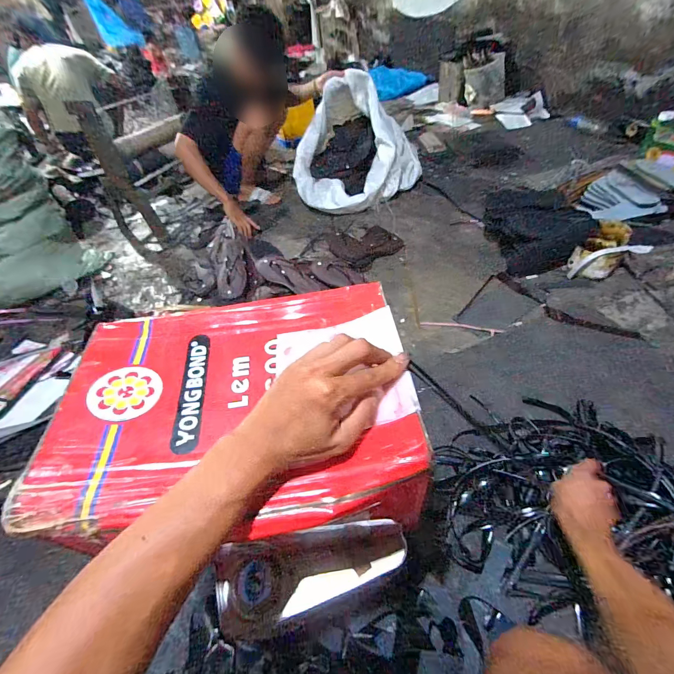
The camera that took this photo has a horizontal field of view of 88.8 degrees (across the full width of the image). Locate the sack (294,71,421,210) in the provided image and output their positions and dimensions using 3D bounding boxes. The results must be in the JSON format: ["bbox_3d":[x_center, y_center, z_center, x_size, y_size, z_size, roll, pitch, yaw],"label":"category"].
[{"bbox_3d":[0.087,-0.858,1.509,0.585,0.391,0.484,-8,47,0],"label":"sack"}]

